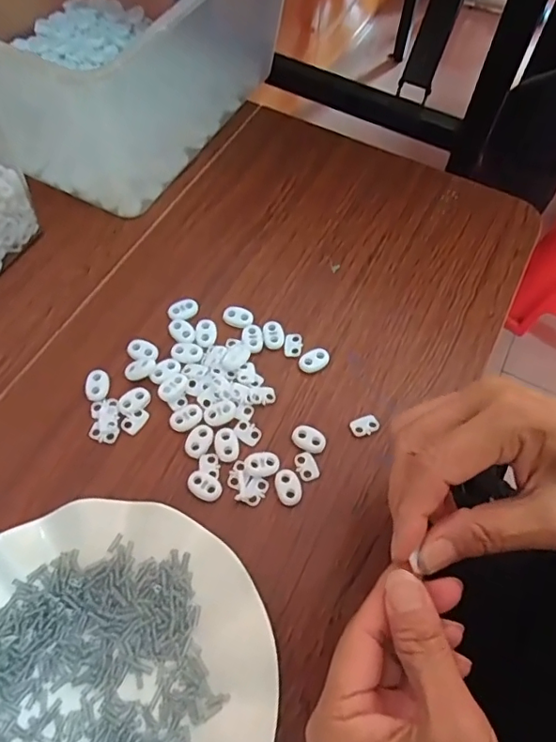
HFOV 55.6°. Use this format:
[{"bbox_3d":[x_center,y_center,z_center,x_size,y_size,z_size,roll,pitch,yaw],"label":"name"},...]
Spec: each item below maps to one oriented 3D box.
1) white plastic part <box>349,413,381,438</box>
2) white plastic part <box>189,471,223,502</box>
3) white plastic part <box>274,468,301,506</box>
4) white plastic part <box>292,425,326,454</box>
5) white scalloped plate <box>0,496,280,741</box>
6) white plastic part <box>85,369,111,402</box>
[{"bbox_3d":[0.059,0.037,0.356,0.020,0.004,0.013,-22,64,-13],"label":"white plastic part"},{"bbox_3d":[-0.046,0.073,0.332,0.022,0.004,0.014,27,64,12],"label":"white plastic part"},{"bbox_3d":[0.006,0.074,0.334,0.015,0.004,0.023,-18,64,-11],"label":"white plastic part"},{"bbox_3d":[0.021,0.045,0.350,0.023,0.005,0.016,19,62,8],"label":"white plastic part"},{"bbox_3d":[-0.094,0.162,0.271,0.180,0.029,0.178,1,61,-2],"label":"white scalloped plate"},{"bbox_3d":[-0.125,0.010,0.364,0.016,0.004,0.023,-6,62,-6],"label":"white plastic part"}]

